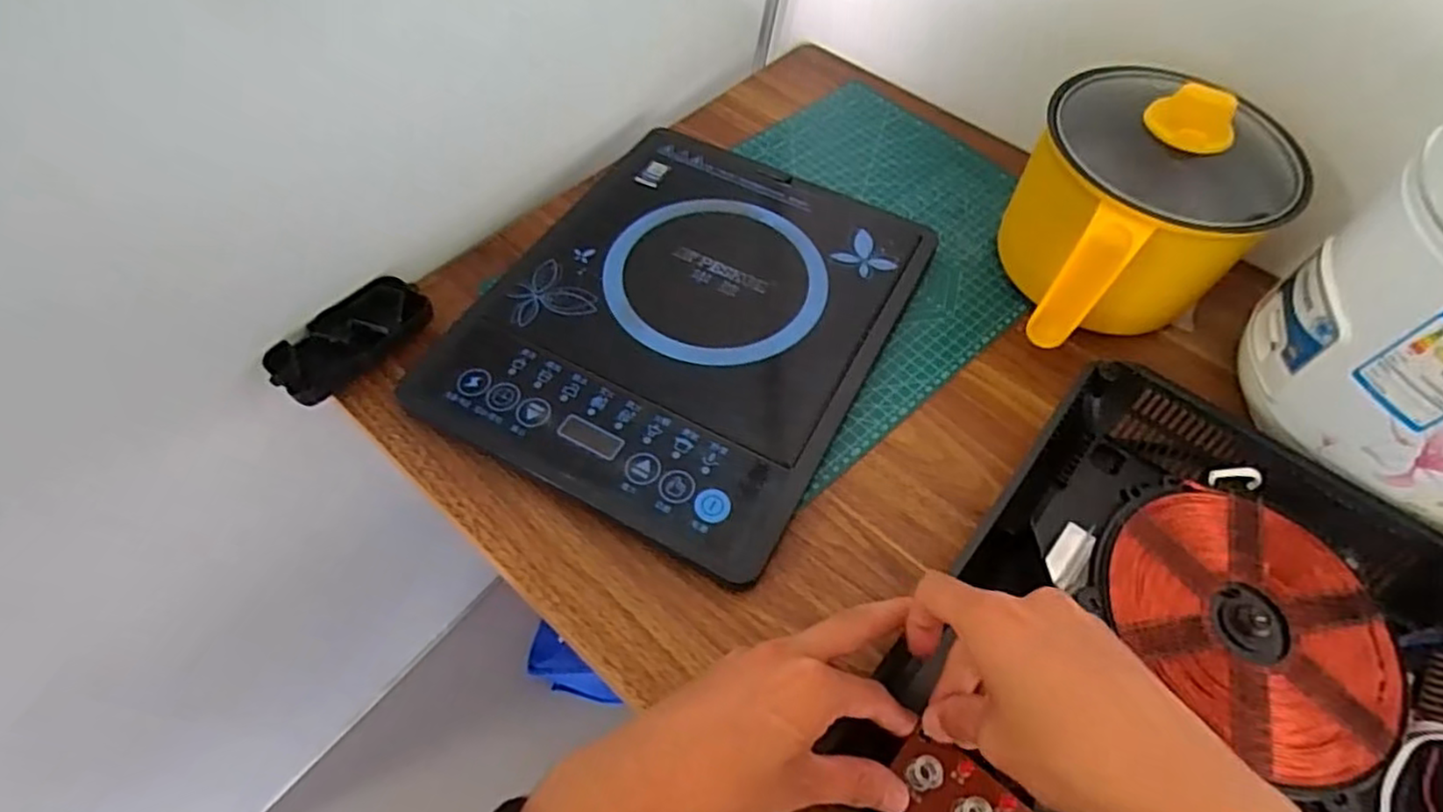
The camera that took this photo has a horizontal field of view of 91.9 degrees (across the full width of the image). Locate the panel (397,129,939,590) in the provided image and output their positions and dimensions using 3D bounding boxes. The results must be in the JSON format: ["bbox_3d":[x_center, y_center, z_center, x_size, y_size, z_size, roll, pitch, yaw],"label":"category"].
[{"bbox_3d":[-0.020,-0.073,0.524,0.272,0.022,0.343,27,60,13],"label":"panel"}]

